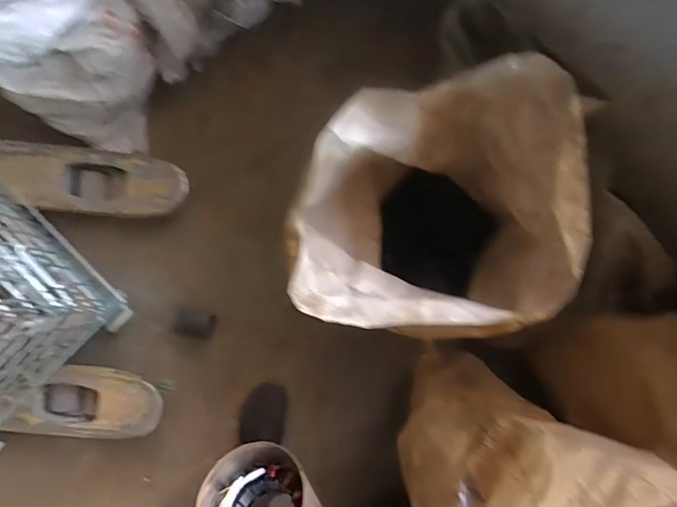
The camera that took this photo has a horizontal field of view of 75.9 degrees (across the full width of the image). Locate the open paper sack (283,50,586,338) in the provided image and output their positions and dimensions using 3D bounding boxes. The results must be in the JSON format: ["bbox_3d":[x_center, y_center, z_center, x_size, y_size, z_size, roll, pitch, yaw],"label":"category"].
[{"bbox_3d":[0.129,-0.047,0.819,0.380,0.666,0.363,6,87,0],"label":"open paper sack"}]

